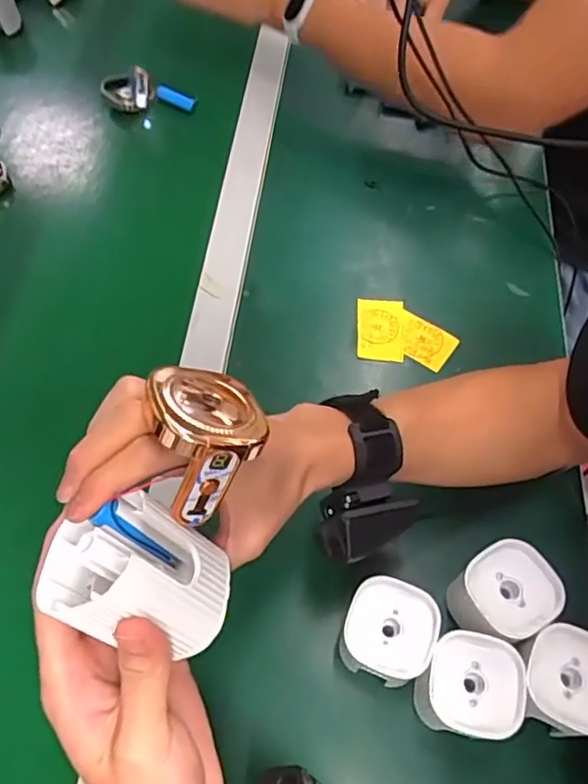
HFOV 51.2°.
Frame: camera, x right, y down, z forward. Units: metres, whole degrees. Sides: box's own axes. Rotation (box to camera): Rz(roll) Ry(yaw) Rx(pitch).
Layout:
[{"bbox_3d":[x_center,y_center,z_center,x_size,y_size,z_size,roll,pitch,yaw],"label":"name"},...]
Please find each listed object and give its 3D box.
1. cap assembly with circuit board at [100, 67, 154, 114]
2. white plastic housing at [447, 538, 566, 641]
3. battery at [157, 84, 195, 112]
[{"bbox_3d":[-0.195,-0.357,0.713,0.062,0.047,0.030,12,63,10],"label":"cap assembly with circuit board"},{"bbox_3d":[0.136,0.136,0.406,0.061,0.054,0.055,-32,64,-13],"label":"white plastic housing"},{"bbox_3d":[-0.138,-0.351,0.729,0.051,0.015,0.018,29,65,17],"label":"battery"}]

